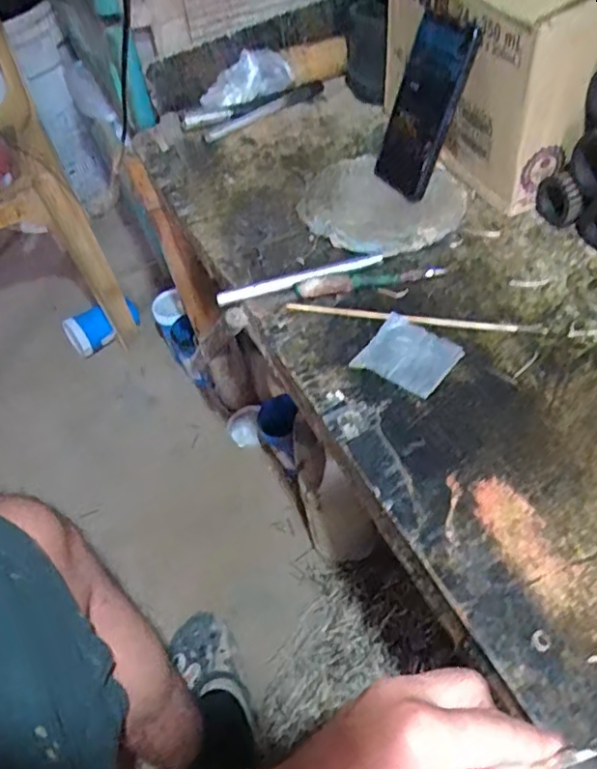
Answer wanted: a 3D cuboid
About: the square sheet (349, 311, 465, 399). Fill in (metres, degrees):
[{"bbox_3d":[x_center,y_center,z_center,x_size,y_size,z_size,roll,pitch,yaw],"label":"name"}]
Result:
[{"bbox_3d":[0.092,-0.026,0.503,0.073,0.012,0.061,27,57,26],"label":"square sheet"}]

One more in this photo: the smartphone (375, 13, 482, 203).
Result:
[{"bbox_3d":[0.122,-0.273,0.600,0.013,0.157,0.077,-13,45,-37],"label":"smartphone"}]

